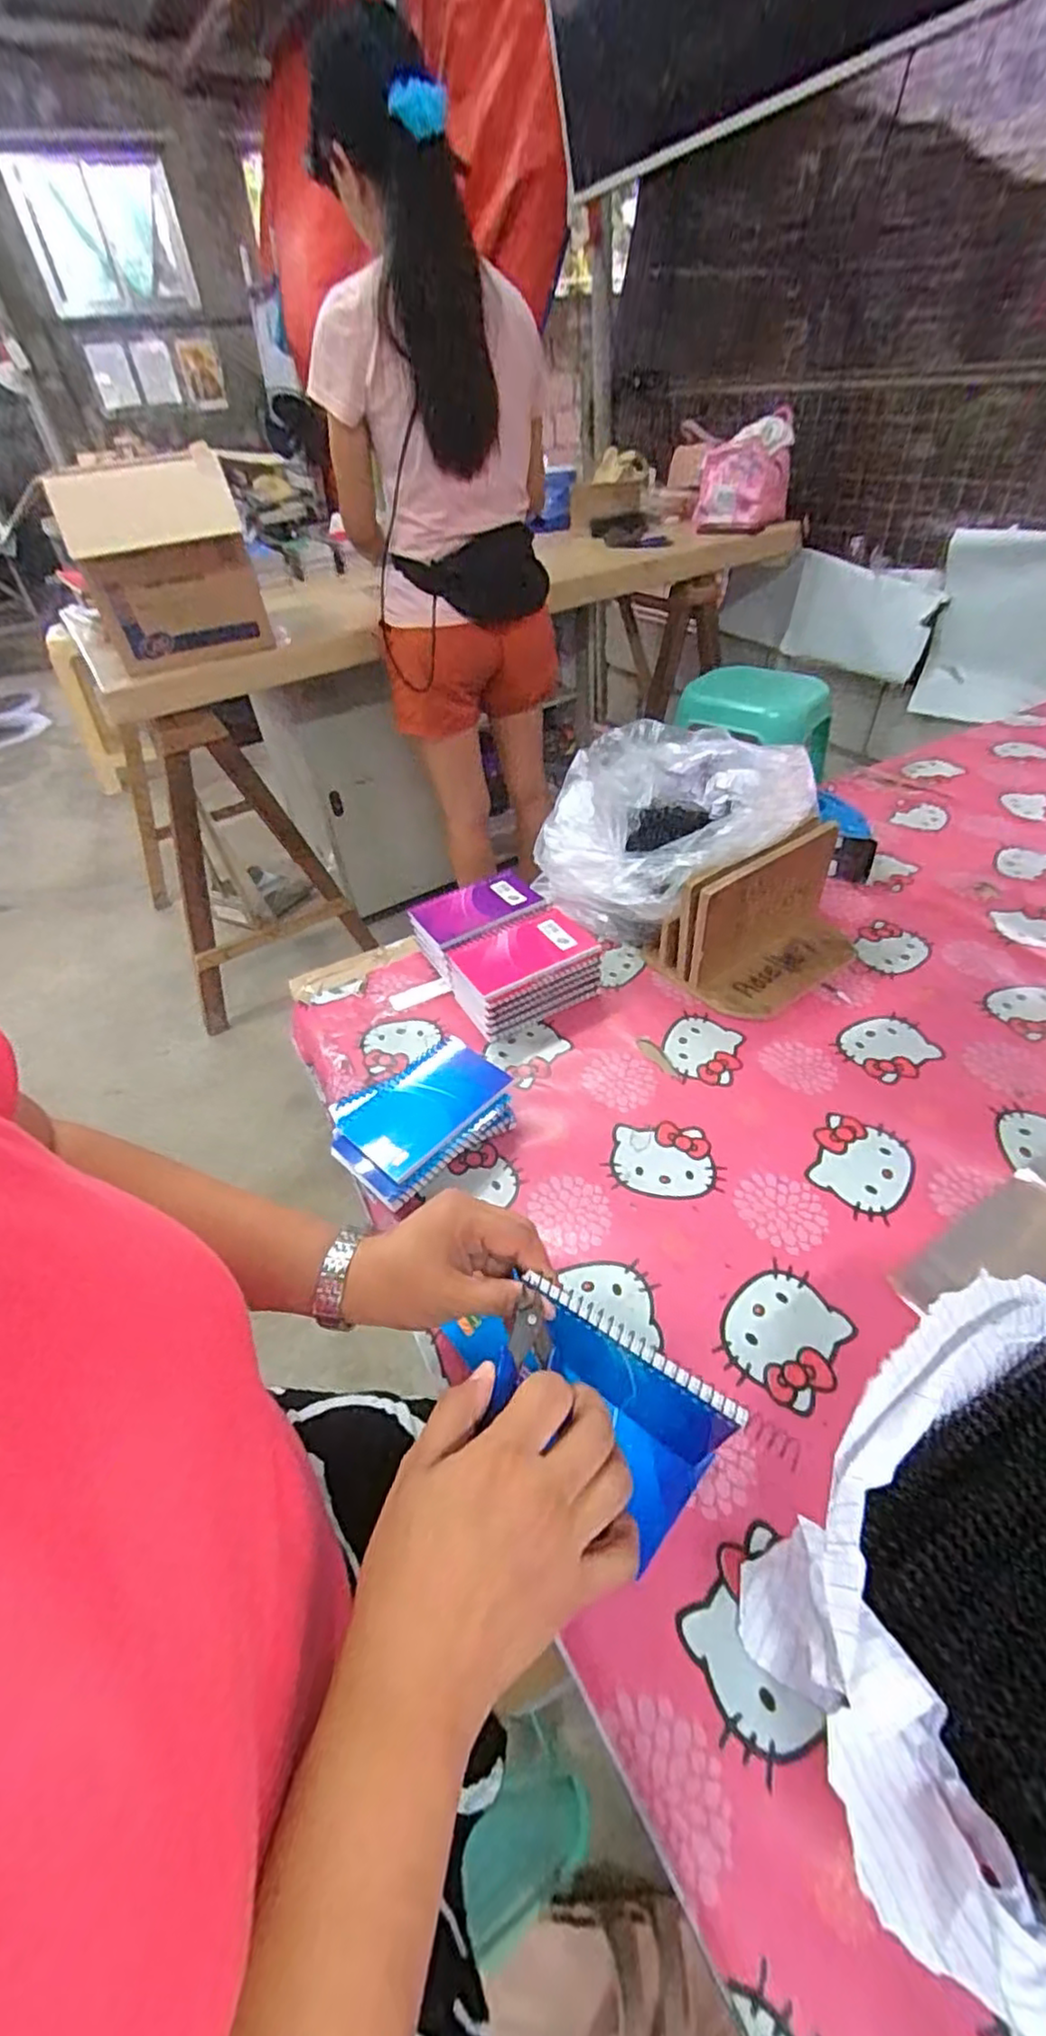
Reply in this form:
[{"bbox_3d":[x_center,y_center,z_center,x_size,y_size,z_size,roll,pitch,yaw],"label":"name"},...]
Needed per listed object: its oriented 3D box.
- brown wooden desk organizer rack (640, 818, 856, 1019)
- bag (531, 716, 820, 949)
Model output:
[{"bbox_3d":[0.240,-0.111,0.673,0.182,0.126,0.152,-33,50,-25],"label":"brown wooden desk organizer rack"},{"bbox_3d":[0.162,-0.193,0.738,0.267,0.168,0.244,21,50,26],"label":"bag"}]

